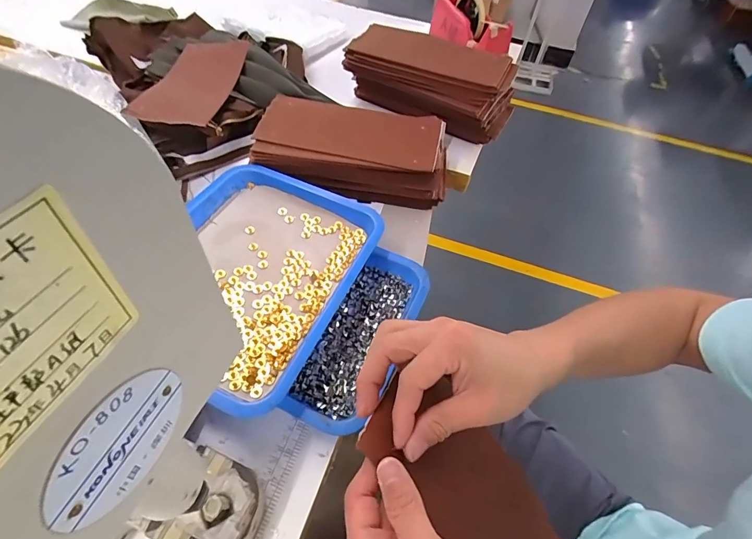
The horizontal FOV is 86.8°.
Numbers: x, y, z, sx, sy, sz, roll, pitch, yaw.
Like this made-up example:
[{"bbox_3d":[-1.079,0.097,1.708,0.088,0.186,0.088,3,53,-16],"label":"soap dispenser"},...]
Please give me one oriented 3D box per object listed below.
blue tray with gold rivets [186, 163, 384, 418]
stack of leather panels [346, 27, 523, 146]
[{"bbox_3d":[-0.140,-0.002,0.443,0.215,0.033,0.273,22,53,11],"label":"blue tray with gold rivets"},{"bbox_3d":[0.096,-0.324,0.683,0.270,0.100,0.133,24,53,13],"label":"stack of leather panels"}]

